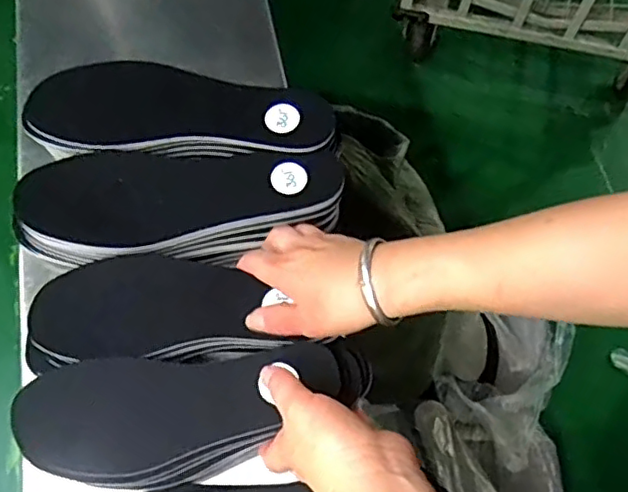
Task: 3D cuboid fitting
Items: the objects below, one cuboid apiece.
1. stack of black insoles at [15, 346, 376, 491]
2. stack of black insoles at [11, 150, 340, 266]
[{"bbox_3d":[-0.076,0.109,0.411,0.227,0.022,0.079,-9,67,-7],"label":"stack of black insoles"},{"bbox_3d":[-0.103,-0.028,0.467,0.243,0.034,0.086,2,66,-2],"label":"stack of black insoles"}]

